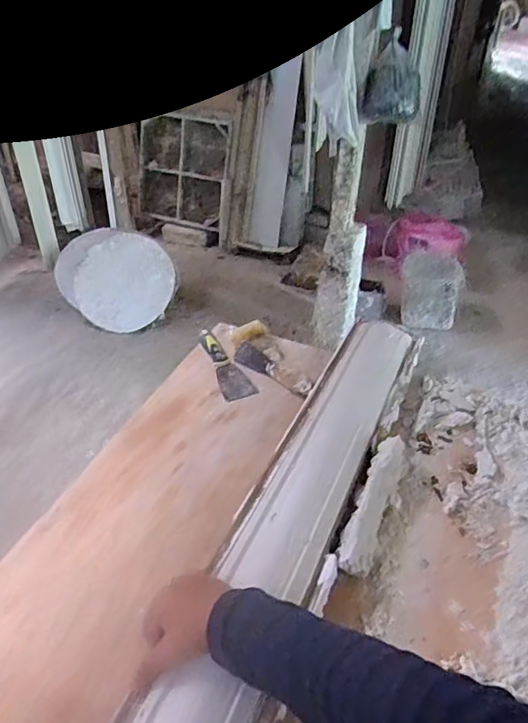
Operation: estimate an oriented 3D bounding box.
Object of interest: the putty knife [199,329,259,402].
[{"bbox_3d":[-0.066,0.004,0.904,0.053,0.024,0.191,-12,39,-17],"label":"putty knife"}]

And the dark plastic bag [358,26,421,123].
[{"bbox_3d":[0.400,-0.881,1.600,0.183,0.229,0.091,8,38,9],"label":"dark plastic bag"}]

